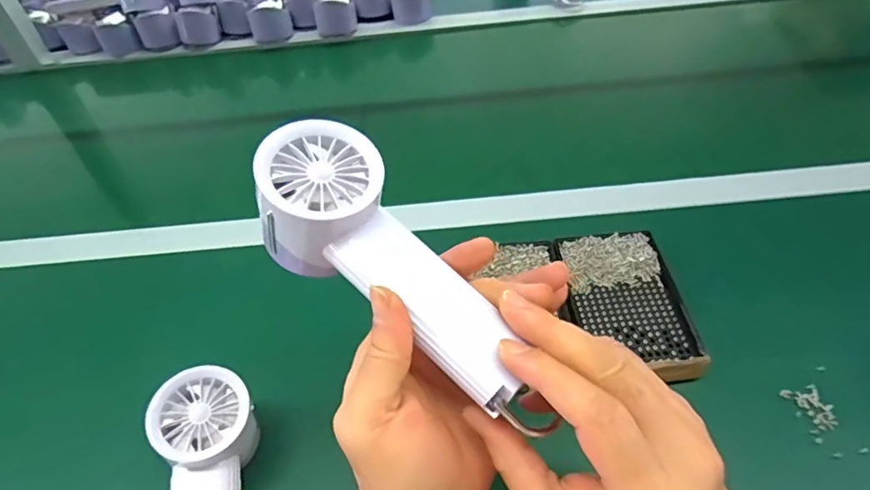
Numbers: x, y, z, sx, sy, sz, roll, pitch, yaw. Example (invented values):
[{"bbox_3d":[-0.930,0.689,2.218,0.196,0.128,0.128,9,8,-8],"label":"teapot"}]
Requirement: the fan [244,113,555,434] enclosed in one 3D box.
[{"bbox_3d":[-0.020,0.021,0.271,0.063,0.047,0.184,-38,79,-26],"label":"fan"}]

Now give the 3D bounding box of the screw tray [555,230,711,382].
[{"bbox_3d":[0.161,0.050,0.443,0.085,0.025,0.144,-7,48,-1],"label":"screw tray"}]

